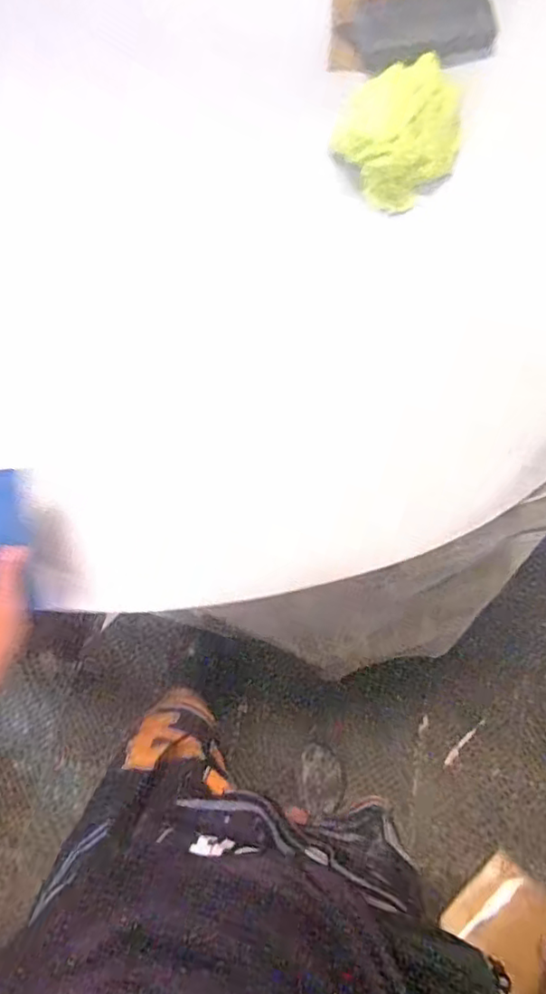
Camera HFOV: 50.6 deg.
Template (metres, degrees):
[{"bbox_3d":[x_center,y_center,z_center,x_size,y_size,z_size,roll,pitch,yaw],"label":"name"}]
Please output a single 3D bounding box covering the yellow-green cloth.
[{"bbox_3d":[0.128,-0.370,0.586,0.110,0.080,0.106,38,77,13],"label":"yellow-green cloth"}]

